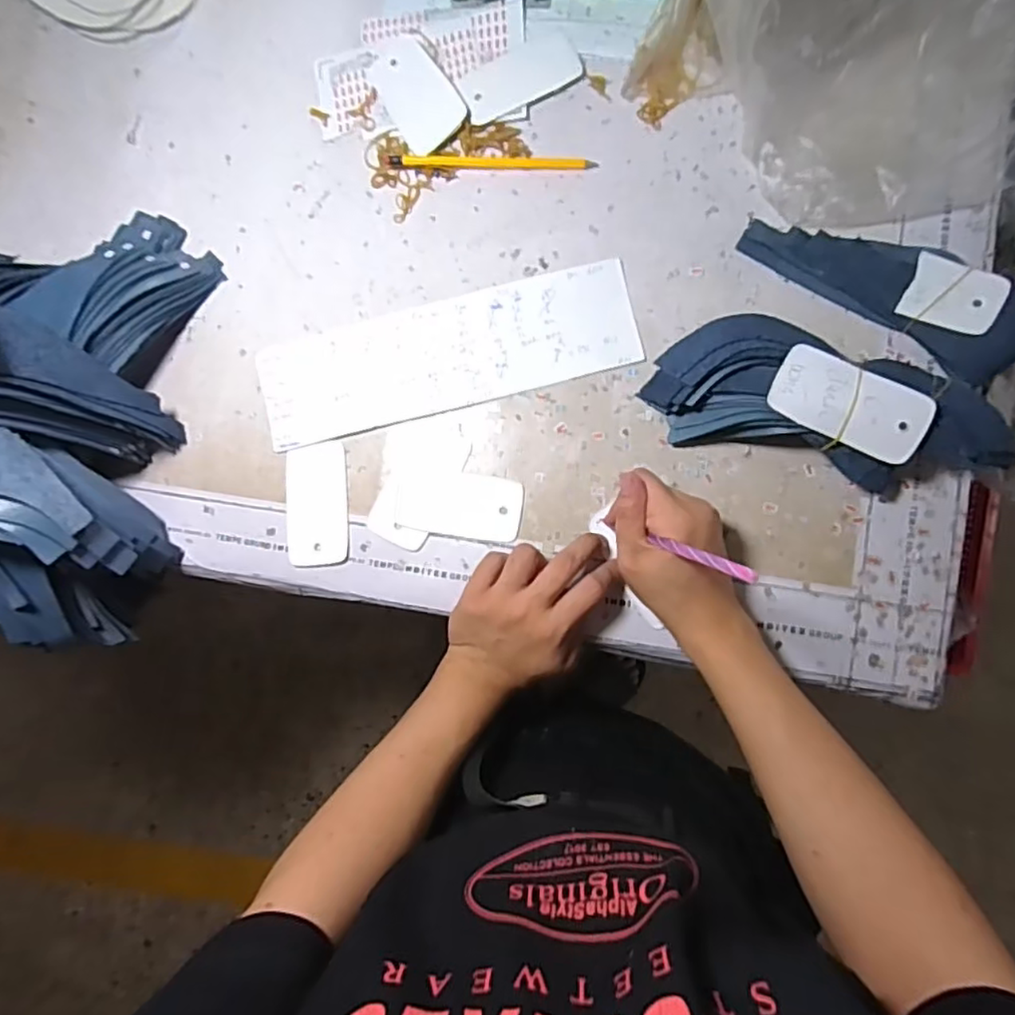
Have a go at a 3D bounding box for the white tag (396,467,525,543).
[{"bbox_3d":[-0.040,-0.003,0.523,0.103,0.004,0.052,8,85,8],"label":"white tag"}]

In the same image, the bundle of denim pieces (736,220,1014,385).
[{"bbox_3d":[0.294,-0.177,0.484,0.214,0.028,0.076,38,90,10],"label":"bundle of denim pieces"}]

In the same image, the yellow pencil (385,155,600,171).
[{"bbox_3d":[-0.016,-0.293,0.539,0.177,0.007,0.012,4,84,8],"label":"yellow pencil"}]

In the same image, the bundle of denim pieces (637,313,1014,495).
[{"bbox_3d":[0.232,-0.076,0.473,0.249,0.055,0.096,14,86,9],"label":"bundle of denim pieces"}]

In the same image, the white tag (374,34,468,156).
[{"bbox_3d":[-0.081,-0.365,0.555,0.056,0.004,0.111,-32,82,8],"label":"white tag"}]

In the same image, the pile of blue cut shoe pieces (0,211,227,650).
[{"bbox_3d":[-0.361,-0.079,0.464,0.165,0.202,0.362,4,84,8],"label":"pile of blue cut shoe pieces"}]

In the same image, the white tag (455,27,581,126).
[{"bbox_3d":[0.011,-0.365,0.537,0.102,0.004,0.050,-22,85,3],"label":"white tag"}]

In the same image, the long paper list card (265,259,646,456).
[{"bbox_3d":[-0.053,-0.129,0.536,0.316,0.006,0.094,-13,82,6],"label":"long paper list card"}]

